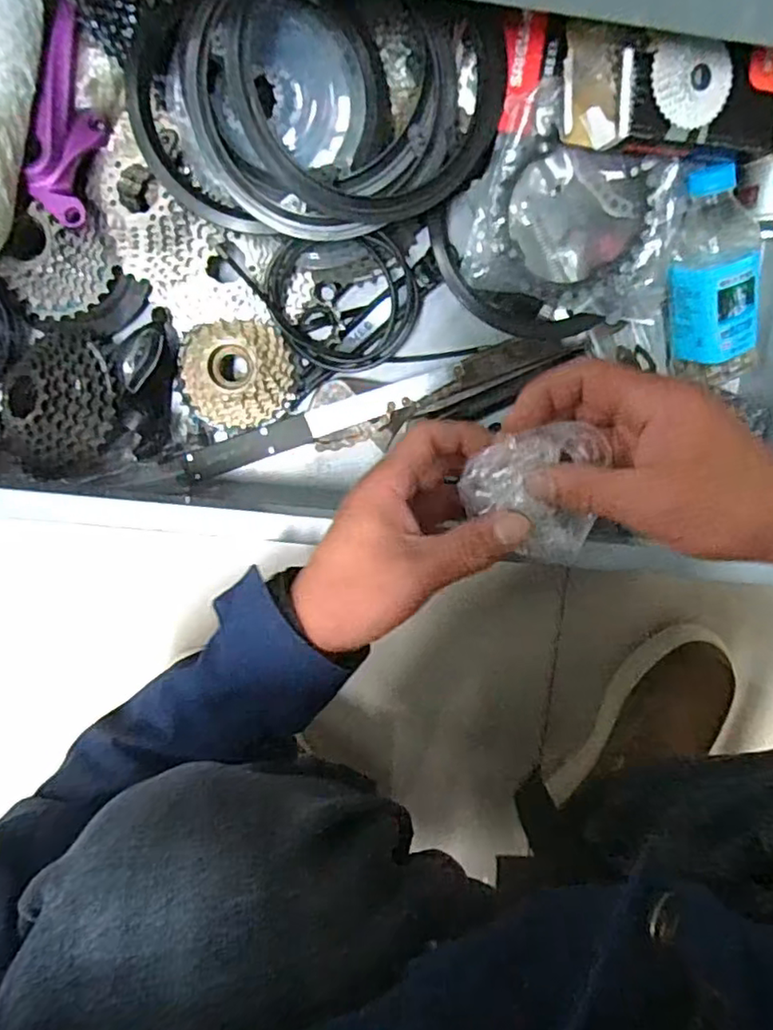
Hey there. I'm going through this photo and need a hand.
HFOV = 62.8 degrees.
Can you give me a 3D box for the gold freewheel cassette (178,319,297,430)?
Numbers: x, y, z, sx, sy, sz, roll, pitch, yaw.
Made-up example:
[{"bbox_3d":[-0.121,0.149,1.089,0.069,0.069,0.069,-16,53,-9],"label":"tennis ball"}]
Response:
[{"bbox_3d":[-0.127,-0.118,0.525,0.095,0.032,0.088,-2,99,-2],"label":"gold freewheel cassette"}]

